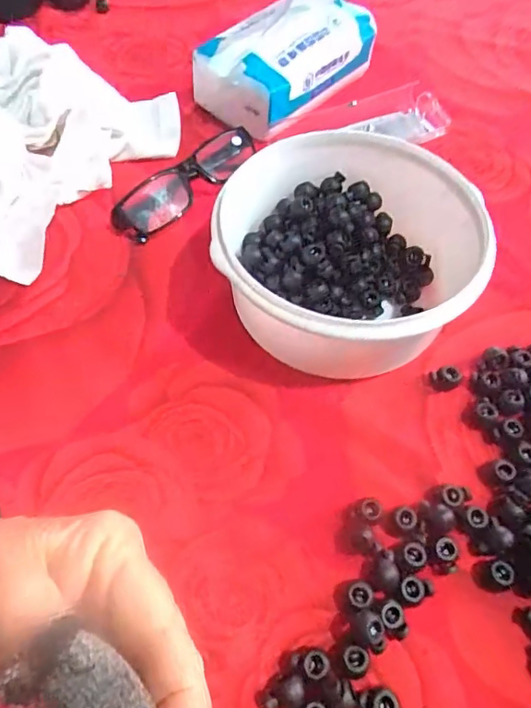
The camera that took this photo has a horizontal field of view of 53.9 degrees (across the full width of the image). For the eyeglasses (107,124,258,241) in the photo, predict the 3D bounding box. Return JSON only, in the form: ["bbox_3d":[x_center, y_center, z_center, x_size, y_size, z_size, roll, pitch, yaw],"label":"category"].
[{"bbox_3d":[-0.060,-0.134,0.410,0.128,0.029,0.035,-37,65,-23],"label":"eyeglasses"}]

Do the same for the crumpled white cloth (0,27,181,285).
[{"bbox_3d":[-0.219,-0.198,0.429,0.255,0.057,0.225,27,60,15],"label":"crumpled white cloth"}]

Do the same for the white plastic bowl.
[{"bbox_3d":[0.049,-0.059,0.340,0.148,0.077,0.157,1,57,-1],"label":"white plastic bowl"}]

